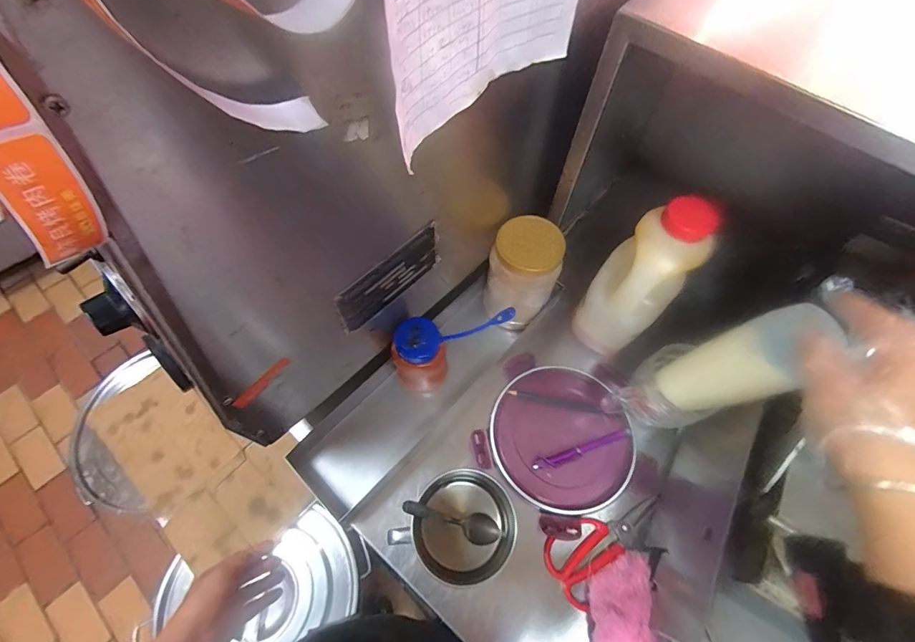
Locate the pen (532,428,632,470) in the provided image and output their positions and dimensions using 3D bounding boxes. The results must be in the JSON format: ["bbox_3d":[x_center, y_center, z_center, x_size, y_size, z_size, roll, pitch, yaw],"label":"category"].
[{"bbox_3d":[0.173,0.181,0.570,0.146,0.017,0.018,-15,64,-10],"label":"pen"}]

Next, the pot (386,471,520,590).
[{"bbox_3d":[0.007,0.252,0.489,0.122,0.097,0.122,1,63,-2],"label":"pot"}]

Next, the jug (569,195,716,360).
[{"bbox_3d":[0.237,-0.046,0.545,0.106,0.261,0.086,42,47,17],"label":"jug"}]

